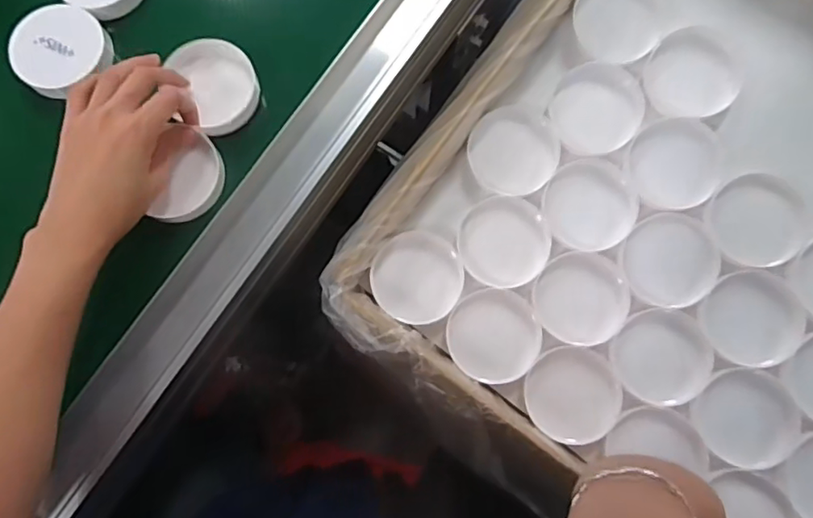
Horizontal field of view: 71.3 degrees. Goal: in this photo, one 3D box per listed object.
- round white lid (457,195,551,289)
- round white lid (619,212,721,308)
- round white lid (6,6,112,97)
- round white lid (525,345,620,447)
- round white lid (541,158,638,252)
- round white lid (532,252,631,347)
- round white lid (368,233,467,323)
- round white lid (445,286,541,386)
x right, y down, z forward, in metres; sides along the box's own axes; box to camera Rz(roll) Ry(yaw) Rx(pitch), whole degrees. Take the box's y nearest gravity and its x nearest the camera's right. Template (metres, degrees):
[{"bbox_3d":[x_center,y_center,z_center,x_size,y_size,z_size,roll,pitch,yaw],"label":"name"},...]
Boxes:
[{"bbox_3d":[0.083,-0.016,0.480,0.074,0.011,0.076,4,77,0],"label":"round white lid"},{"bbox_3d":[0.218,0.000,0.470,0.072,0.015,0.076,0,77,-1],"label":"round white lid"},{"bbox_3d":[-0.294,-0.178,0.482,0.076,0.023,0.068,-25,78,-7],"label":"round white lid"},{"bbox_3d":[0.136,0.111,0.464,0.074,0.009,0.075,0,77,-1],"label":"round white lid"},{"bbox_3d":[0.157,-0.046,0.484,0.073,0.020,0.074,0,77,-1],"label":"round white lid"},{"bbox_3d":[0.146,0.033,0.474,0.075,0.009,0.074,0,77,-1],"label":"round white lid"},{"bbox_3d":[0.009,0.014,0.479,0.075,0.009,0.077,0,77,-1],"label":"round white lid"},{"bbox_3d":[0.073,0.064,0.474,0.074,0.008,0.075,-1,77,-1],"label":"round white lid"}]

